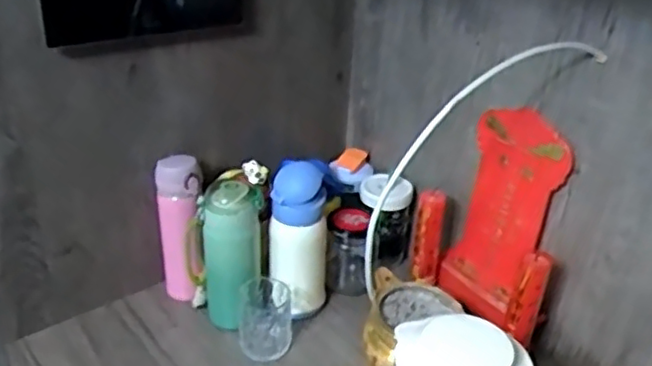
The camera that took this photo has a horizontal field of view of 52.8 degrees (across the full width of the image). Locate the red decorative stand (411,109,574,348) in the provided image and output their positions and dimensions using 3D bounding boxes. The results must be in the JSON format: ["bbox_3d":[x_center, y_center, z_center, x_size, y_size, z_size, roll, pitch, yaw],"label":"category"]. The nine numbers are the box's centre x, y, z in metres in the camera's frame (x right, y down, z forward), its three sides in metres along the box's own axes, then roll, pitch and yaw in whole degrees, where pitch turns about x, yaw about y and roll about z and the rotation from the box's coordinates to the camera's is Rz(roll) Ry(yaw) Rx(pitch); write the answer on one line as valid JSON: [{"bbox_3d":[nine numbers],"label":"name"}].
[{"bbox_3d":[0.219,0.057,0.846,0.087,0.267,0.203,-17,35,-30],"label":"red decorative stand"}]

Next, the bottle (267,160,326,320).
[{"bbox_3d":[-0.038,0.081,0.879,0.078,0.206,0.064,2,30,-1],"label":"bottle"}]

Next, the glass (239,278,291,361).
[{"bbox_3d":[-0.080,0.180,0.869,0.068,0.083,0.074,2,30,-1],"label":"glass"}]

